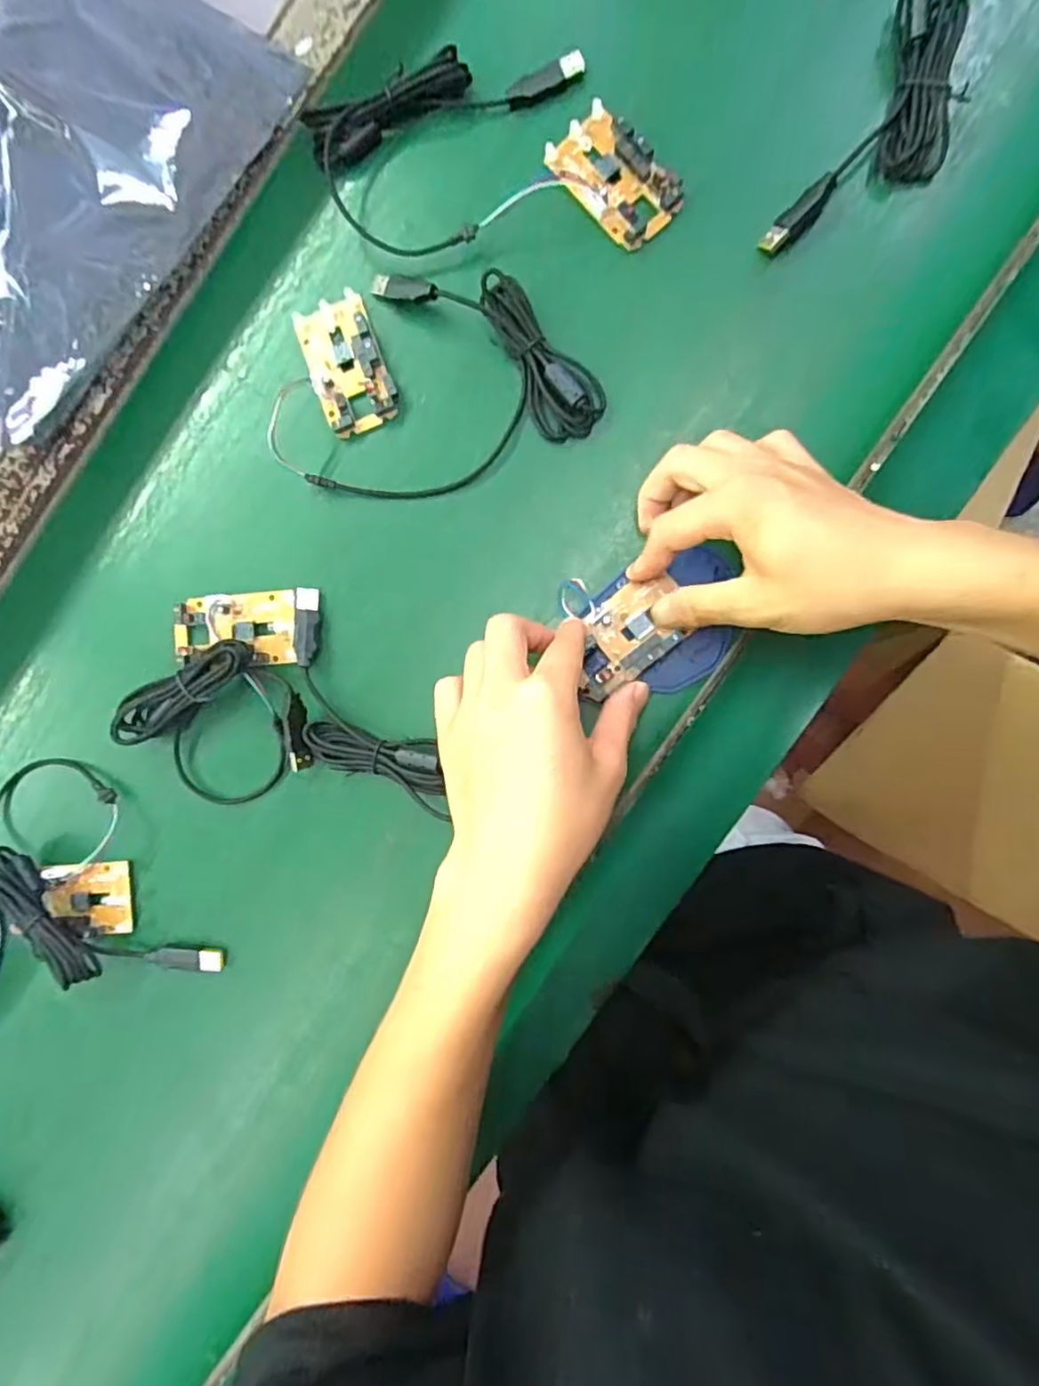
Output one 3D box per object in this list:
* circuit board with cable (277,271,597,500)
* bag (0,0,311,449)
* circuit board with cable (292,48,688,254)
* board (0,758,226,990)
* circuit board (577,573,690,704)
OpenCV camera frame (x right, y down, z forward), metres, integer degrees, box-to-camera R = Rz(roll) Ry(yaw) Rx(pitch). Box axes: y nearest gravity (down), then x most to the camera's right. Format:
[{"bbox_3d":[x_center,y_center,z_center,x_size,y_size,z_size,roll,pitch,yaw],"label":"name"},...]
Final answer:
[{"bbox_3d":[-0.058,-0.186,0.388,0.181,0.022,0.131,-20,87,6],"label":"circuit board with cable"},{"bbox_3d":[-0.287,-0.301,0.393,0.181,0.056,0.295,30,93,6],"label":"bag"},{"bbox_3d":[-0.018,-0.318,0.388,0.219,0.015,0.110,3,90,6],"label":"circuit board with cable"},{"bbox_3d":[-0.270,0.121,0.405,0.096,0.030,0.169,-36,86,5],"label":"board"},{"bbox_3d":[0.061,-0.032,0.373,0.077,0.015,0.044,-42,85,5],"label":"circuit board"}]

